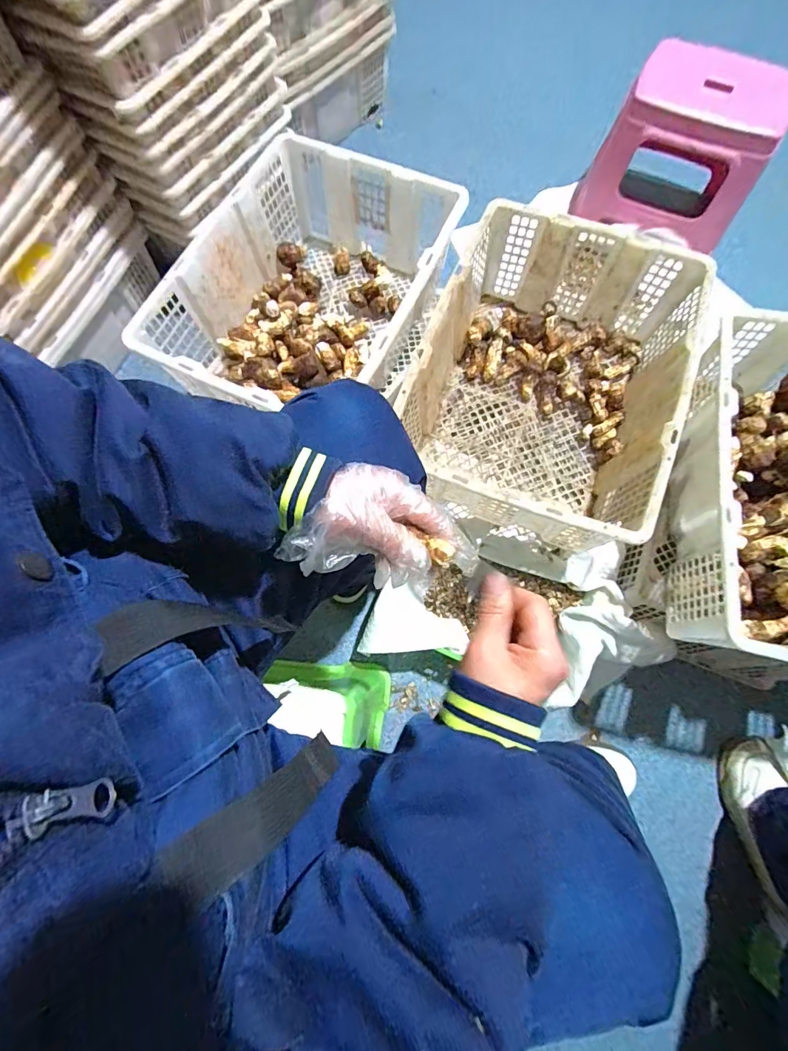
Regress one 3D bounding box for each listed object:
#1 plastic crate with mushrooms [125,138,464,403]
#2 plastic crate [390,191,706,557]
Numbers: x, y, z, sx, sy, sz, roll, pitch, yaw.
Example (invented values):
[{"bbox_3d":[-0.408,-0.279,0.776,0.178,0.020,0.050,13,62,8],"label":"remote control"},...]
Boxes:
[{"bbox_3d":[-0.131,-0.367,0.709,0.352,0.158,0.442,23,75,7],"label":"plastic crate with mushrooms"},{"bbox_3d":[0.220,-0.211,0.654,0.333,0.161,0.450,20,75,6],"label":"plastic crate"}]

